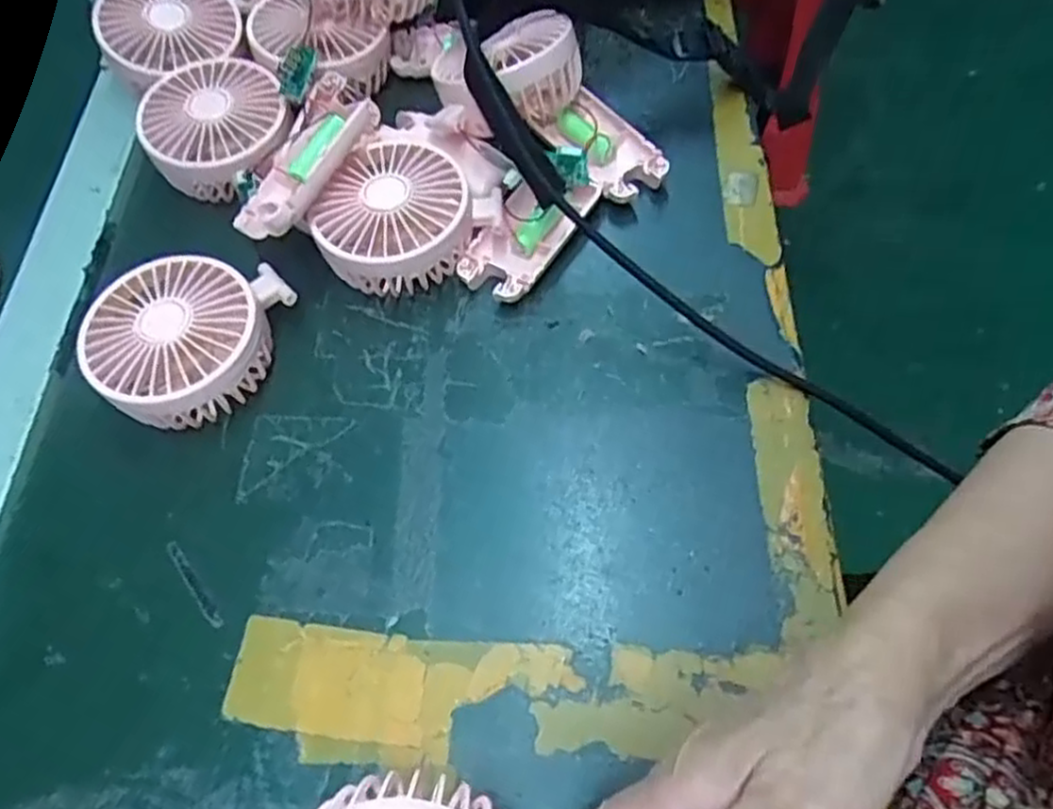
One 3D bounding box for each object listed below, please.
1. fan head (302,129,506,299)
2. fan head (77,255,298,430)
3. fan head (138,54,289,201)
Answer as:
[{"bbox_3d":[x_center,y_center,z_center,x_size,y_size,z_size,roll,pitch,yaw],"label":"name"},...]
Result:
[{"bbox_3d":[-0.071,-0.100,0.415,0.082,0.046,0.085,-1,61,2],"label":"fan head"},{"bbox_3d":[-0.174,-0.034,0.387,0.086,0.042,0.097,13,63,10],"label":"fan head"},{"bbox_3d":[-0.184,-0.164,0.453,0.084,0.040,0.091,-23,63,-9],"label":"fan head"}]

